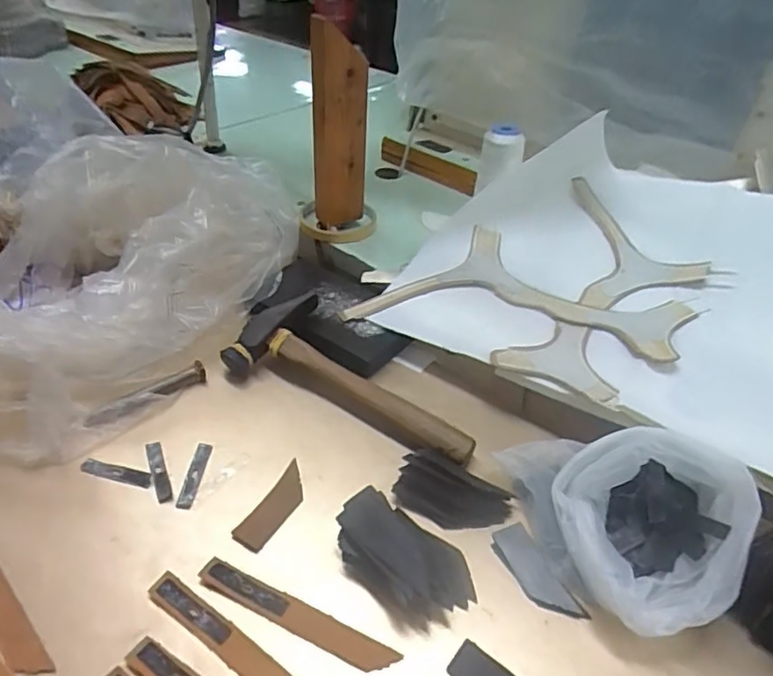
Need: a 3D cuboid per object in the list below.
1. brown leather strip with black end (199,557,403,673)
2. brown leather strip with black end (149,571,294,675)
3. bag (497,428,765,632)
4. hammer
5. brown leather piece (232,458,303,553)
[{"bbox_3d":[-0.053,0.159,0.340,0.124,0.004,0.016,18,42,18],"label":"brown leather strip with black end"},{"bbox_3d":[-0.084,0.170,0.325,0.124,0.004,0.017,25,45,25],"label":"brown leather strip with black end"},{"bbox_3d":[0.153,0.103,0.363,0.108,0.081,0.135,-7,40,-11],"label":"bag"},{"bbox_3d":[-0.022,0.026,0.479,0.221,0.044,0.083,20,43,21],"label":"hammer"},{"bbox_3d":[-0.074,0.112,0.393,0.023,0.004,0.066,21,43,22],"label":"brown leather piece"}]

